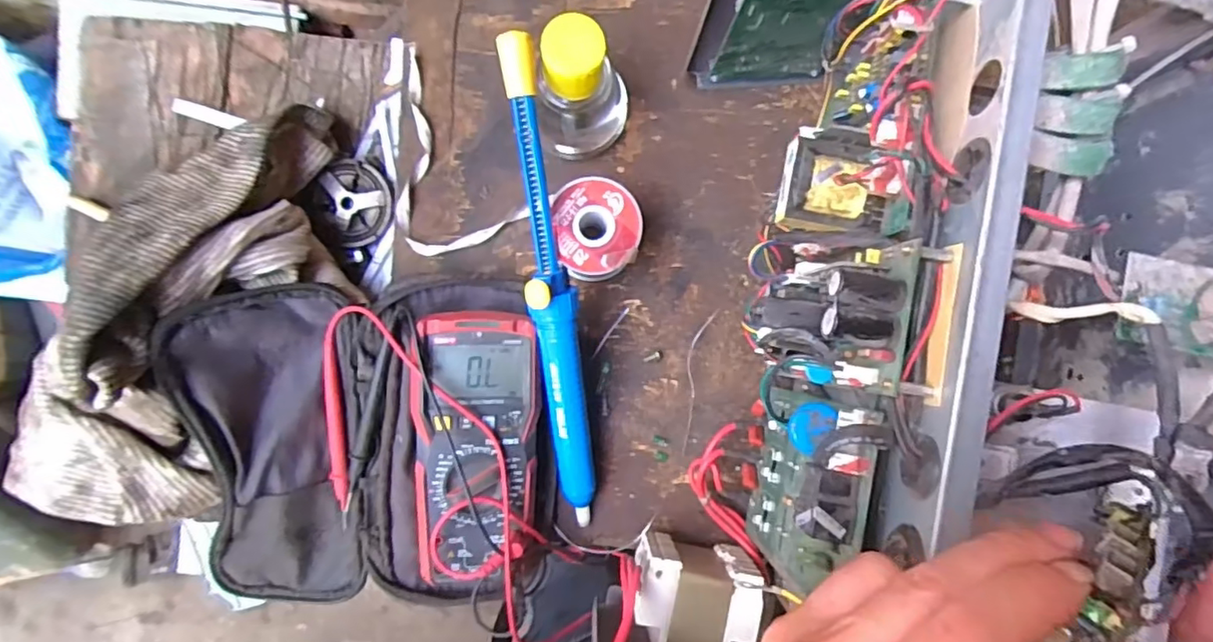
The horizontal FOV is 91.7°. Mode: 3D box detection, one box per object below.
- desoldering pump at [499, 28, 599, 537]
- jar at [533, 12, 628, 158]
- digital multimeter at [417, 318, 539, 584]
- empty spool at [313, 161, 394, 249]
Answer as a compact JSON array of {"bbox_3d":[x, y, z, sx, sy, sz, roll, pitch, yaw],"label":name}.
[{"bbox_3d":[-0.035,-0.008,0.385,0.028,0.029,0.325,-8,105,-3],"label":"desoldering pump"},{"bbox_3d":[-0.018,-0.153,0.402,0.065,0.109,0.055,12,88,-3],"label":"jar"},{"bbox_3d":[-0.090,0.090,0.407,0.083,0.041,0.194,2,88,-3],"label":"digital multimeter"},{"bbox_3d":[-0.192,-0.089,0.451,0.057,0.013,0.063,23,87,-2],"label":"empty spool"}]

